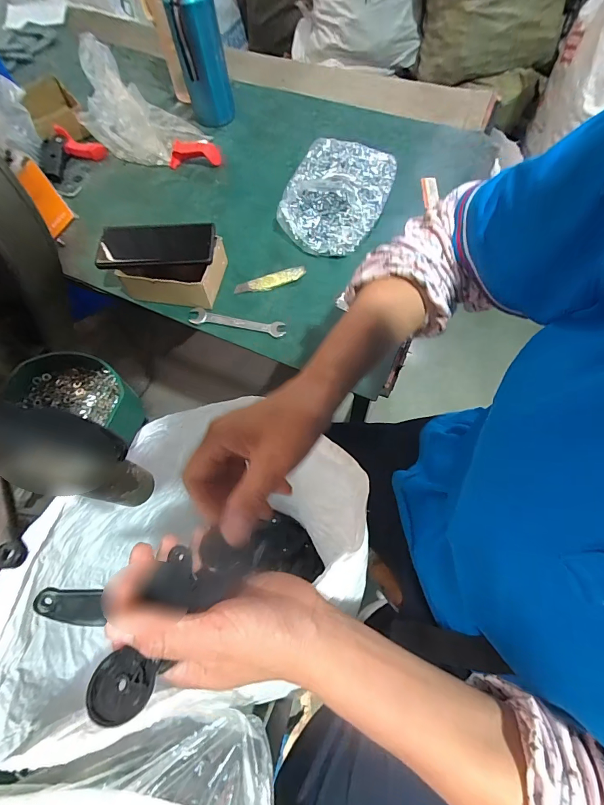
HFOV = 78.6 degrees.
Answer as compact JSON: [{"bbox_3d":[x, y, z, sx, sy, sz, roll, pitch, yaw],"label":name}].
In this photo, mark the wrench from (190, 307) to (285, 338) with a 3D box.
[{"bbox_3d":[-0.090,-0.113,0.517,0.133,0.011,0.023,9,66,7],"label":"wrench"}]

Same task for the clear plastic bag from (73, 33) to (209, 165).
[{"bbox_3d":[-0.274,-0.480,0.606,0.175,0.129,0.112,13,67,9],"label":"clear plastic bag"}]

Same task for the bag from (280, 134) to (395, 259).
[{"bbox_3d":[0.055,-0.341,0.598,0.153,0.050,0.215,25,69,14],"label":"bag"}]

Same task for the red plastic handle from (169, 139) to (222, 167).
[{"bbox_3d":[-0.183,-0.421,0.629,0.086,0.041,0.019,-6,65,1],"label":"red plastic handle"}]

